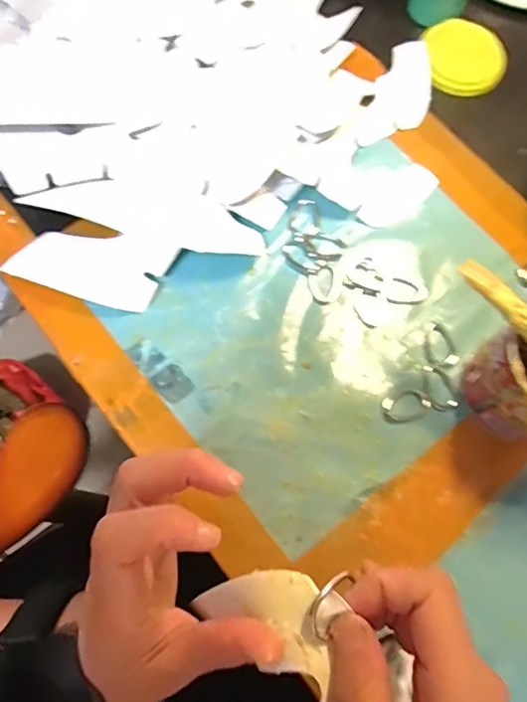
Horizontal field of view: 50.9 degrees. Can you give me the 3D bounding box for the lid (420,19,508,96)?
[{"bbox_3d":[0.152,-0.222,0.417,0.060,0.009,0.059,0,75,-2],"label":"lid"}]

